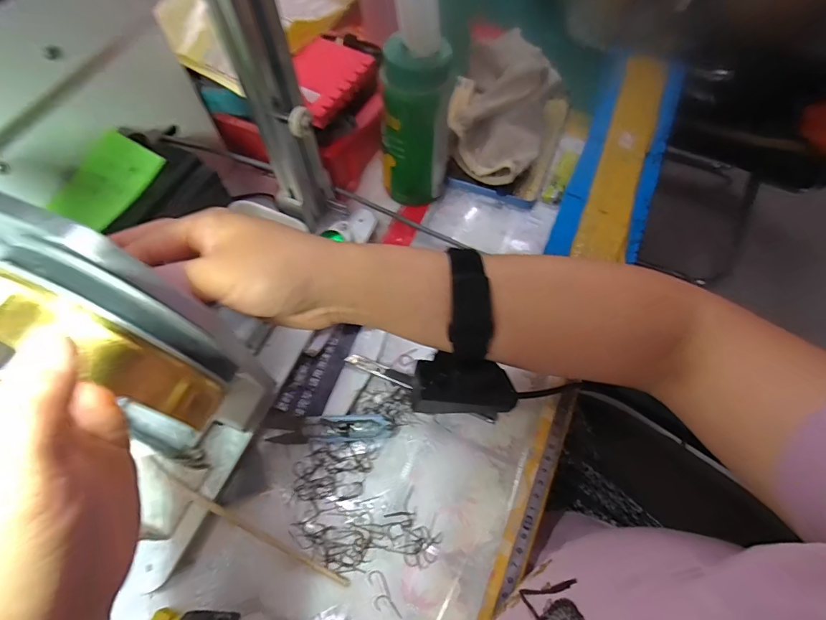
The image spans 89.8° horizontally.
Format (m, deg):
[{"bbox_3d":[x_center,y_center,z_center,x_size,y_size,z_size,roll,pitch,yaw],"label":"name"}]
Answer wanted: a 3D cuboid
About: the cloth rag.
[{"bbox_3d":[0.098,-0.219,0.448,0.111,0.075,0.175,17,64,10],"label":"cloth rag"}]

